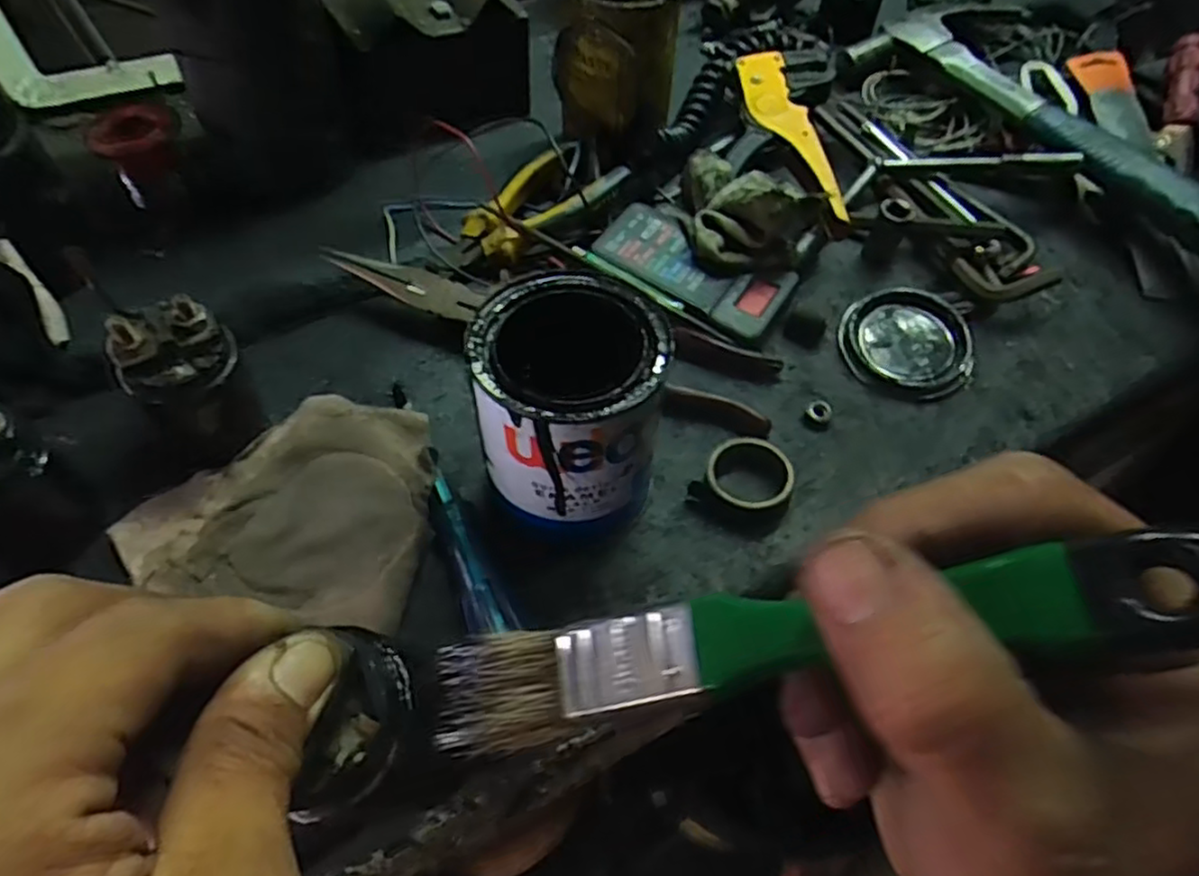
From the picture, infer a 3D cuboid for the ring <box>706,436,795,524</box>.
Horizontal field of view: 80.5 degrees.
[{"bbox_3d":[0.077,0.022,0.364,0.045,0.019,0.041,1,54,-2],"label":"ring"}]

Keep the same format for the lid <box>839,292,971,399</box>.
[{"bbox_3d":[0.182,-0.055,0.417,0.068,0.019,0.070,1,54,-2],"label":"lid"}]

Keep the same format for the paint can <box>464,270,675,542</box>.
[{"bbox_3d":[-0.014,-0.007,0.325,0.082,0.109,0.082,1,54,-2],"label":"paint can"}]

